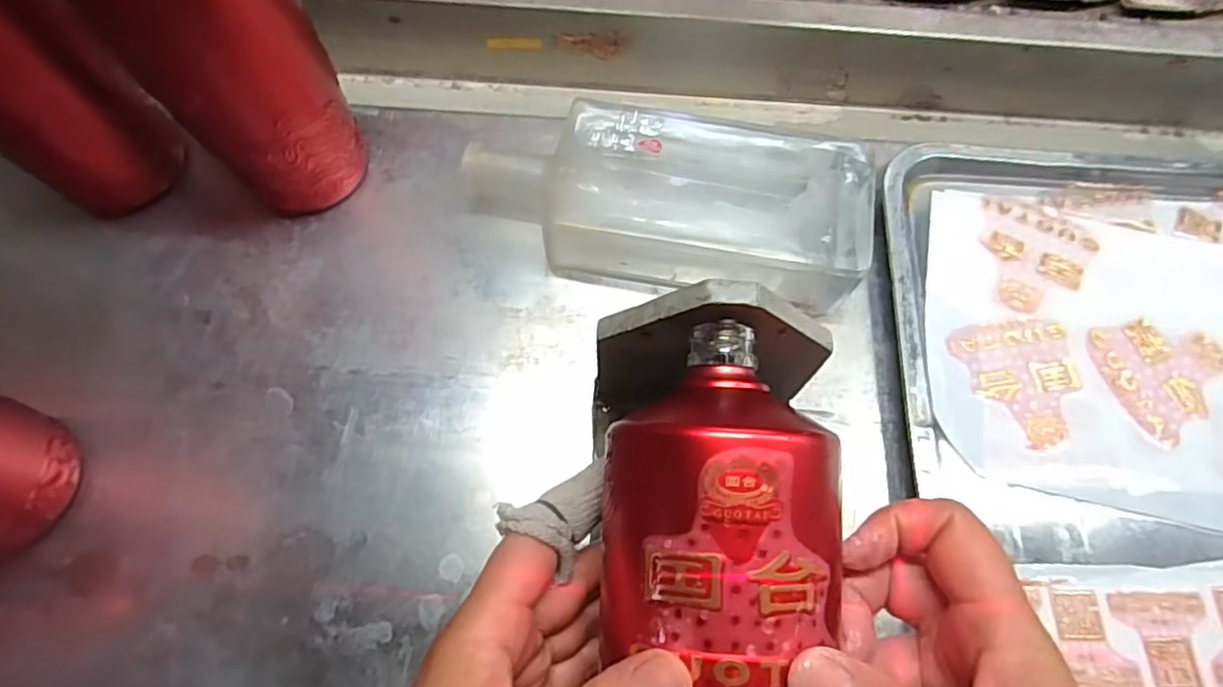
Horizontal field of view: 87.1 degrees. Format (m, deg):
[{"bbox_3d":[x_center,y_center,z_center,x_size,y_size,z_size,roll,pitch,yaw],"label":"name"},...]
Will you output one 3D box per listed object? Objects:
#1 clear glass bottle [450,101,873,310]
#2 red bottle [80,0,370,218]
[{"bbox_3d":[0.029,-0.077,0.369,0.231,0.053,0.099,10,67,3],"label":"clear glass bottle"},{"bbox_3d":[-0.184,-0.144,0.309,0.067,0.203,0.079,36,76,7],"label":"red bottle"}]

